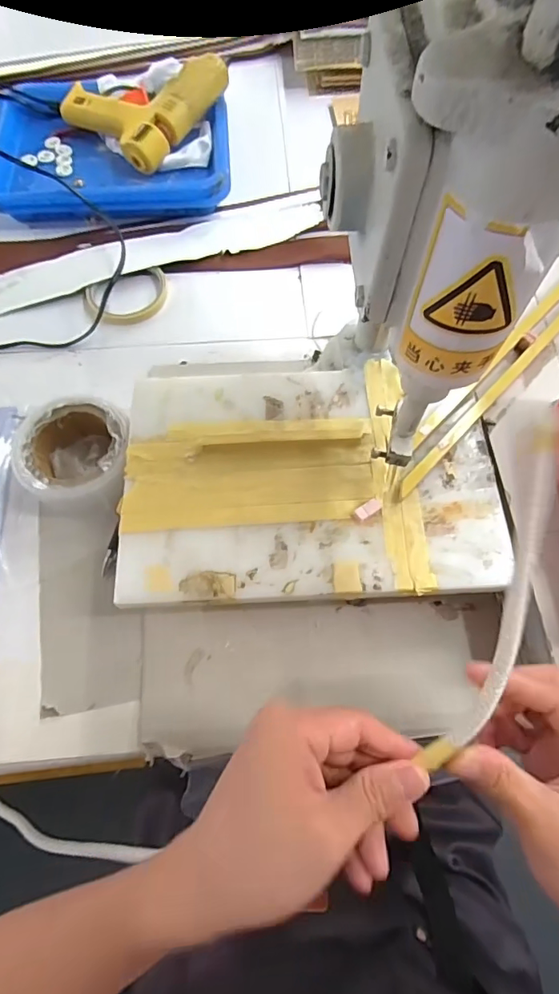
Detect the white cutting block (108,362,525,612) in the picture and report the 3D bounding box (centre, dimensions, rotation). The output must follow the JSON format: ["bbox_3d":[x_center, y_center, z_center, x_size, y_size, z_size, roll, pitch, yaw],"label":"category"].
[{"bbox_3d":[0.024,-0.019,0.394,0.293,0.010,0.195,-2,69,0],"label":"white cutting block"}]

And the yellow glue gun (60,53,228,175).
[{"bbox_3d":[-0.168,-0.498,0.609,0.160,0.048,0.164,35,73,13],"label":"yellow glue gun"}]

